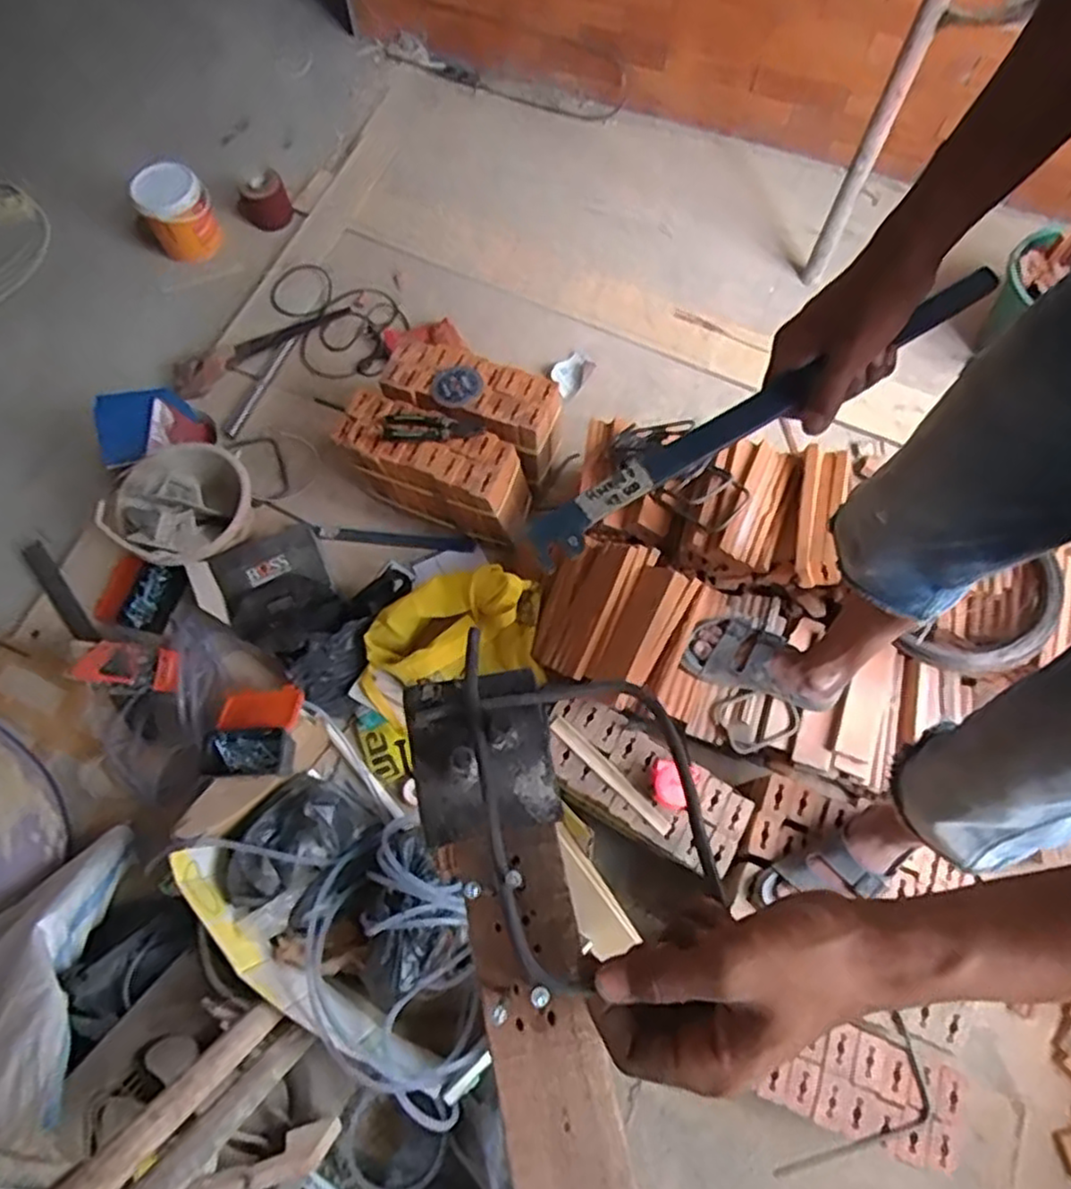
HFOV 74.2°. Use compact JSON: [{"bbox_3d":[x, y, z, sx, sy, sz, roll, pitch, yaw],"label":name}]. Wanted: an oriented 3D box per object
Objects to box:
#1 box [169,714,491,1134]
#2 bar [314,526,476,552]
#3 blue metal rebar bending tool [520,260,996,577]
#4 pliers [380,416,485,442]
[{"bbox_3d":[-0.285,0.513,1.140,0.310,0.241,0.575,-43,74,-14],"label":"box"},{"bbox_3d":[-0.301,-0.122,1.526,0.336,0.019,0.033,5,68,2],"label":"bar"},{"bbox_3d":[0.159,-0.128,0.482,0.379,0.020,0.031,-31,71,-8],"label":"blue metal rebar bending tool"},{"bbox_3d":[-0.197,-0.311,1.335,0.188,0.014,0.056,4,69,3],"label":"pliers"}]

